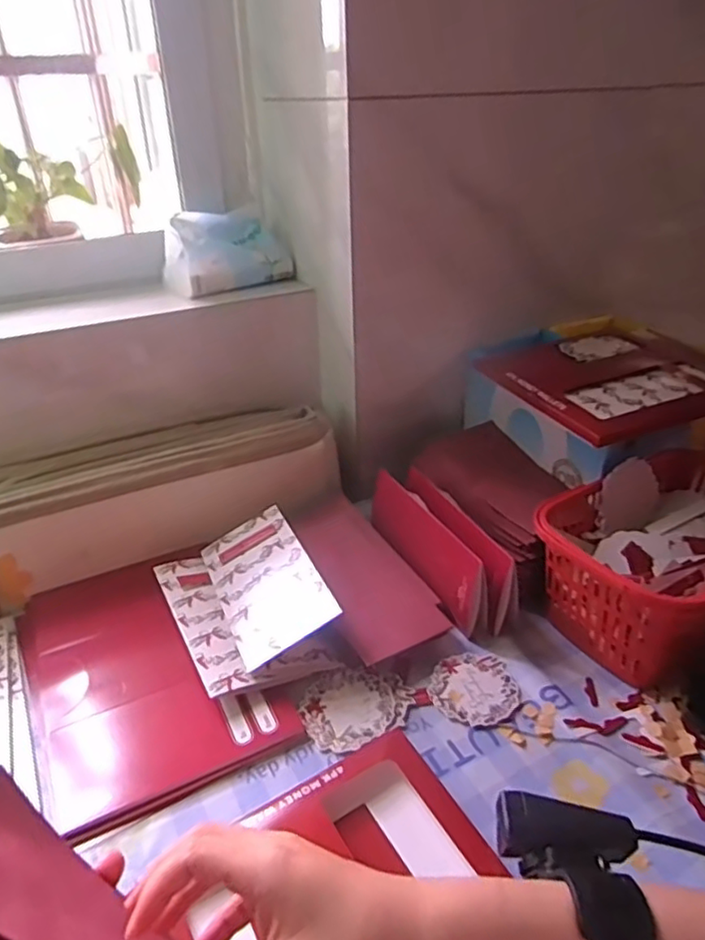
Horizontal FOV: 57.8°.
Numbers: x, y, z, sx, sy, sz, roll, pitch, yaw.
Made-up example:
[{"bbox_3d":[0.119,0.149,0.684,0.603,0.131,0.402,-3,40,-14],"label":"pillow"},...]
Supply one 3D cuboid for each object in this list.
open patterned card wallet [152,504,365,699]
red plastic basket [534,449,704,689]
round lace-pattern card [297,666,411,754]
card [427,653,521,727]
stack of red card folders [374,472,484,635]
[{"bbox_3d":[-0.093,0.112,0.566,0.122,0.050,0.175,-16,34,-23],"label":"open patterned card wallet"},{"bbox_3d":[0.270,0.074,0.550,0.228,0.100,0.145,-22,37,-30],"label":"red plastic basket"},{"bbox_3d":[0.002,0.187,0.500,0.080,0.004,0.075,-4,30,2],"label":"round lace-pattern card"},{"bbox_3d":[0.098,0.176,0.514,0.070,0.004,0.067,-1,31,1],"label":"card"},{"bbox_3d":[0.067,0.071,0.601,0.024,0.073,0.164,-15,34,-21],"label":"stack of red card folders"}]

